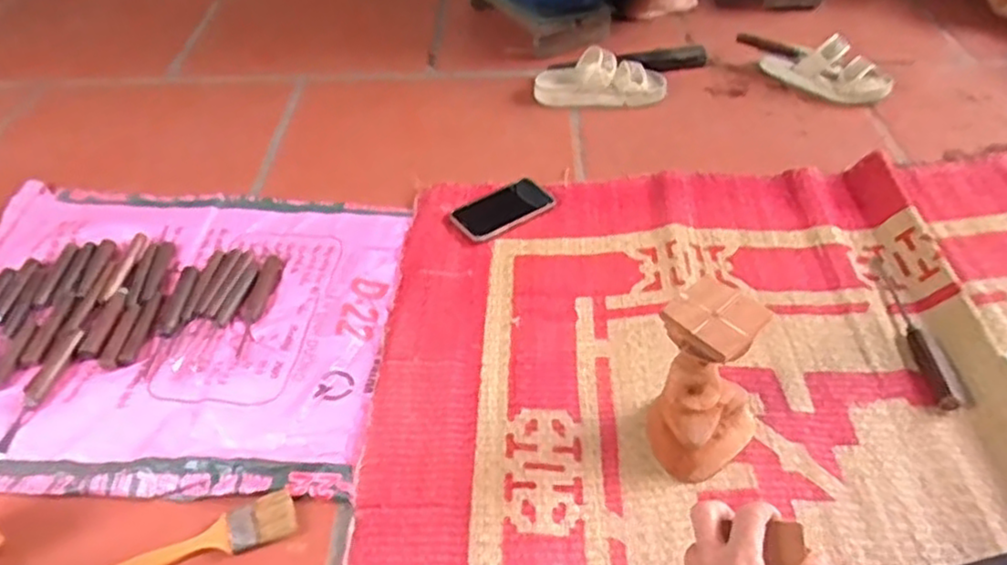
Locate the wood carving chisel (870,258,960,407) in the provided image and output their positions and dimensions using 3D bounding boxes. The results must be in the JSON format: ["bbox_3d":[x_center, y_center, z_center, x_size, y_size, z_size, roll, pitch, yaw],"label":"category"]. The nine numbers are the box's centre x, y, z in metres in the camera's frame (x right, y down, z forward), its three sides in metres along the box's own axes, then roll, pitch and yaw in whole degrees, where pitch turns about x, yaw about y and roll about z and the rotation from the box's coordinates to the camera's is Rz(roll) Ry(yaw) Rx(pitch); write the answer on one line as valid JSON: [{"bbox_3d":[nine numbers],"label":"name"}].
[{"bbox_3d":[0.495,0.052,0.849,0.029,0.021,0.232,2,47,2],"label":"wood carving chisel"}]

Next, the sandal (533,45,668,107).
[{"bbox_3d":[0.167,-0.346,1.207,0.227,0.078,0.063,-1,47,0],"label":"sandal"}]

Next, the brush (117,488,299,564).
[{"bbox_3d":[-0.290,0.256,0.682,0.177,0.008,0.045,-20,50,-17],"label":"brush"}]

